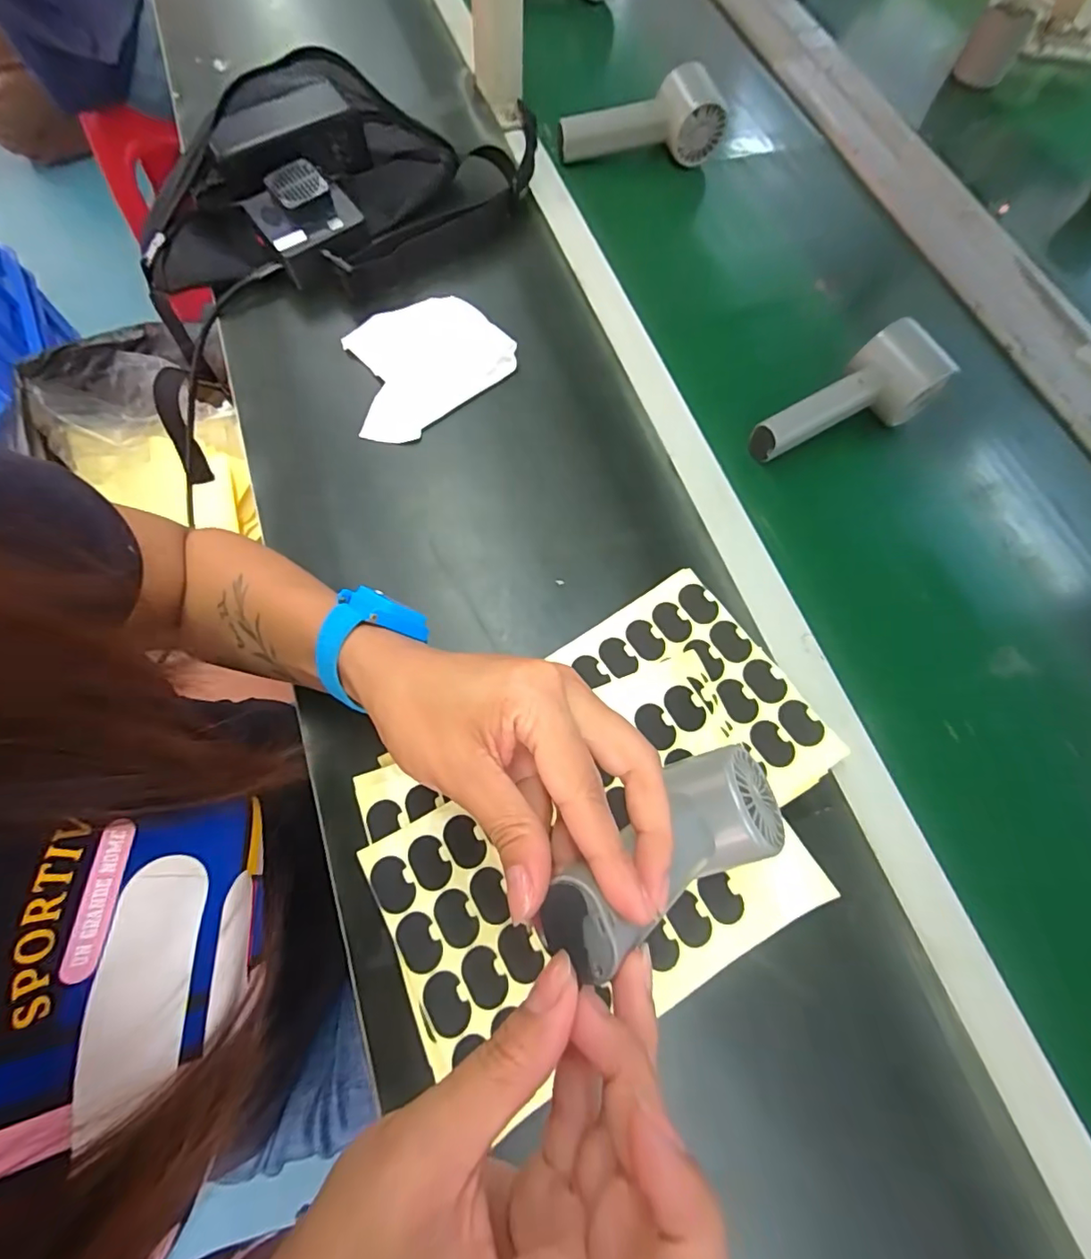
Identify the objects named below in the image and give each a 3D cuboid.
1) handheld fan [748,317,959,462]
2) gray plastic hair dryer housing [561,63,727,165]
[{"bbox_3d":[0.227,-0.164,0.403,0.142,0.059,0.058,-35,75,-13],"label":"handheld fan"},{"bbox_3d":[0.090,-0.489,0.522,0.155,0.060,0.051,-12,71,-6],"label":"gray plastic hair dryer housing"}]

